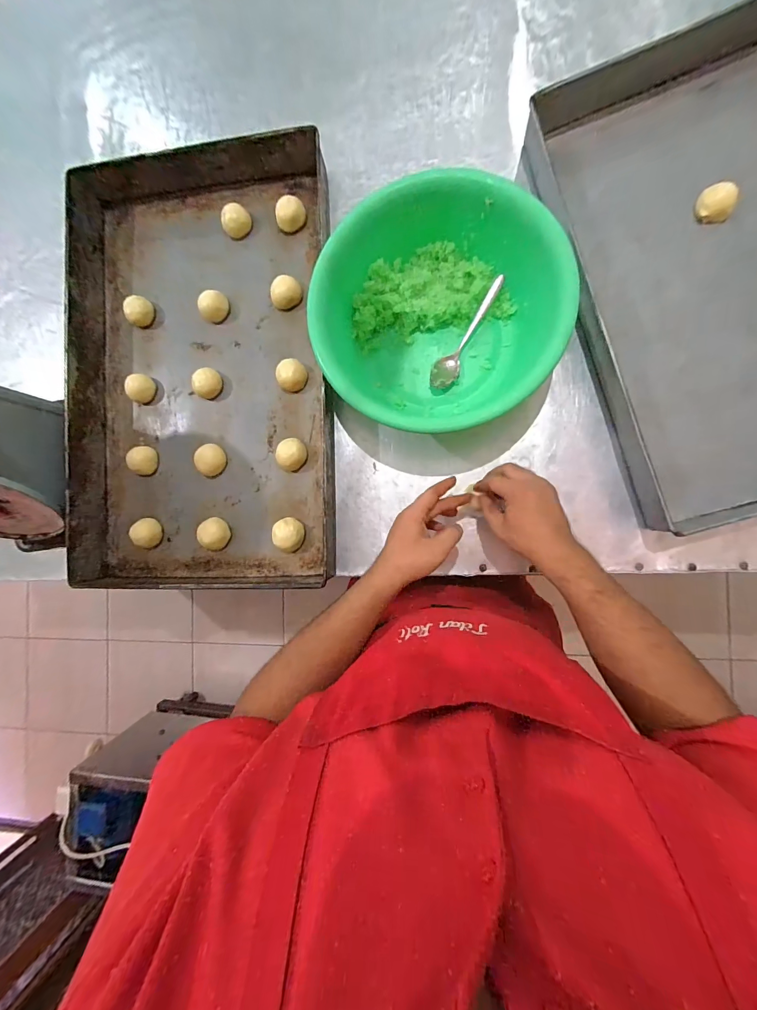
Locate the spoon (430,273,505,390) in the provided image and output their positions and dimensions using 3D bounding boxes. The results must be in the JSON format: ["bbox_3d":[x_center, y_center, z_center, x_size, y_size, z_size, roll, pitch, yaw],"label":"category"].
[{"bbox_3d":[0.126,-0.250,0.528,0.037,0.027,0.171,29,94,7],"label":"spoon"}]

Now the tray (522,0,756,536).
[{"bbox_3d":[0.459,-0.297,0.465,0.372,0.069,0.603,-18,87,7],"label":"tray"}]

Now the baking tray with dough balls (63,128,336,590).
[{"bbox_3d":[-0.295,-0.222,0.575,0.440,0.054,0.712,-1,89,8],"label":"baking tray with dough balls"}]

